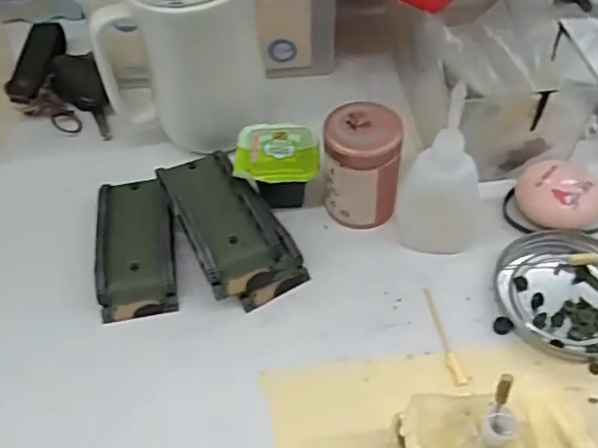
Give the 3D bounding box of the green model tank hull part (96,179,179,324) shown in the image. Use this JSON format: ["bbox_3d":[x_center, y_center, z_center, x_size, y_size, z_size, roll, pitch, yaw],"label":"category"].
[{"bbox_3d":[-0.097,0.009,0.372,0.045,0.016,0.095,-10,51,-4],"label":"green model tank hull part"}]

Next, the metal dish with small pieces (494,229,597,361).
[{"bbox_3d":[0.150,0.037,0.341,0.075,0.009,0.074,-2,50,2],"label":"metal dish with small pieces"}]

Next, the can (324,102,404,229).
[{"bbox_3d":[0.038,-0.033,0.369,0.042,0.061,0.043,-2,50,2],"label":"can"}]

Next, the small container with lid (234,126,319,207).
[{"bbox_3d":[-0.012,-0.033,0.385,0.048,0.034,0.056,-1,54,3],"label":"small container with lid"}]

